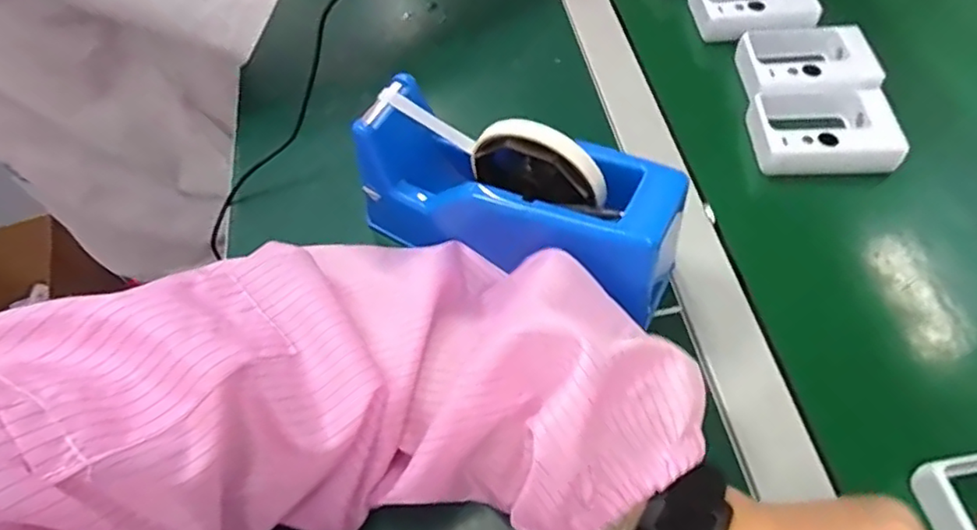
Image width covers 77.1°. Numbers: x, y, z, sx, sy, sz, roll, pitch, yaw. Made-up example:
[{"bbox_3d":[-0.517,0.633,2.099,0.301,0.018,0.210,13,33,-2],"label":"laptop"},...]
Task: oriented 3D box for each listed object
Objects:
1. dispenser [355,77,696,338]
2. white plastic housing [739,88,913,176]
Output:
[{"bbox_3d":[0.016,-0.044,0.366,0.197,0.083,0.066,22,60,16],"label":"dispenser"},{"bbox_3d":[0.245,-0.099,0.455,0.103,0.024,0.064,2,57,3],"label":"white plastic housing"}]

